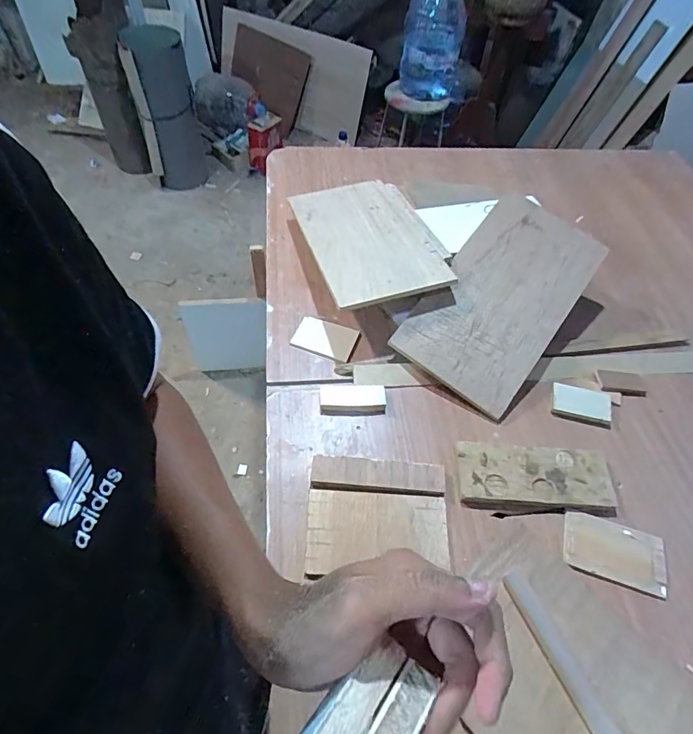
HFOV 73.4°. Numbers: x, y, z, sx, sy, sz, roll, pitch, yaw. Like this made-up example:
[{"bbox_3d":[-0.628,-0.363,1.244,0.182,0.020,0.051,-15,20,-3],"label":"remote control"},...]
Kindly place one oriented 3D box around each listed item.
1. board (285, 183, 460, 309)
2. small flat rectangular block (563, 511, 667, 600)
[{"bbox_3d":[0.041,-0.266,0.932,0.236,0.020,0.378,-17,52,-9],"label":"board"},{"bbox_3d":[0.393,0.269,0.679,0.148,0.005,0.085,17,55,8],"label":"small flat rectangular block"}]

